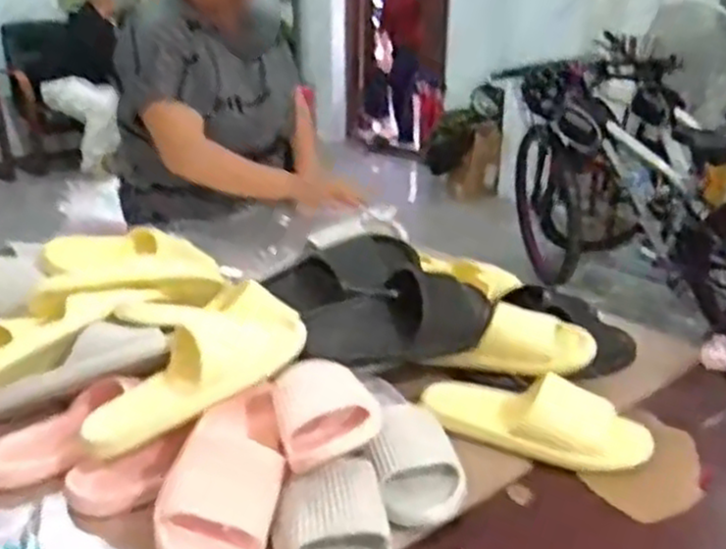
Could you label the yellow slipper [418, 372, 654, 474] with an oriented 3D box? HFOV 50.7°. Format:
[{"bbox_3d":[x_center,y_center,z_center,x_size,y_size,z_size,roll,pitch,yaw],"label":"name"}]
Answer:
[{"bbox_3d":[0.197,0.155,0.897,0.258,0.076,0.107,15,26,33],"label":"yellow slipper"}]

